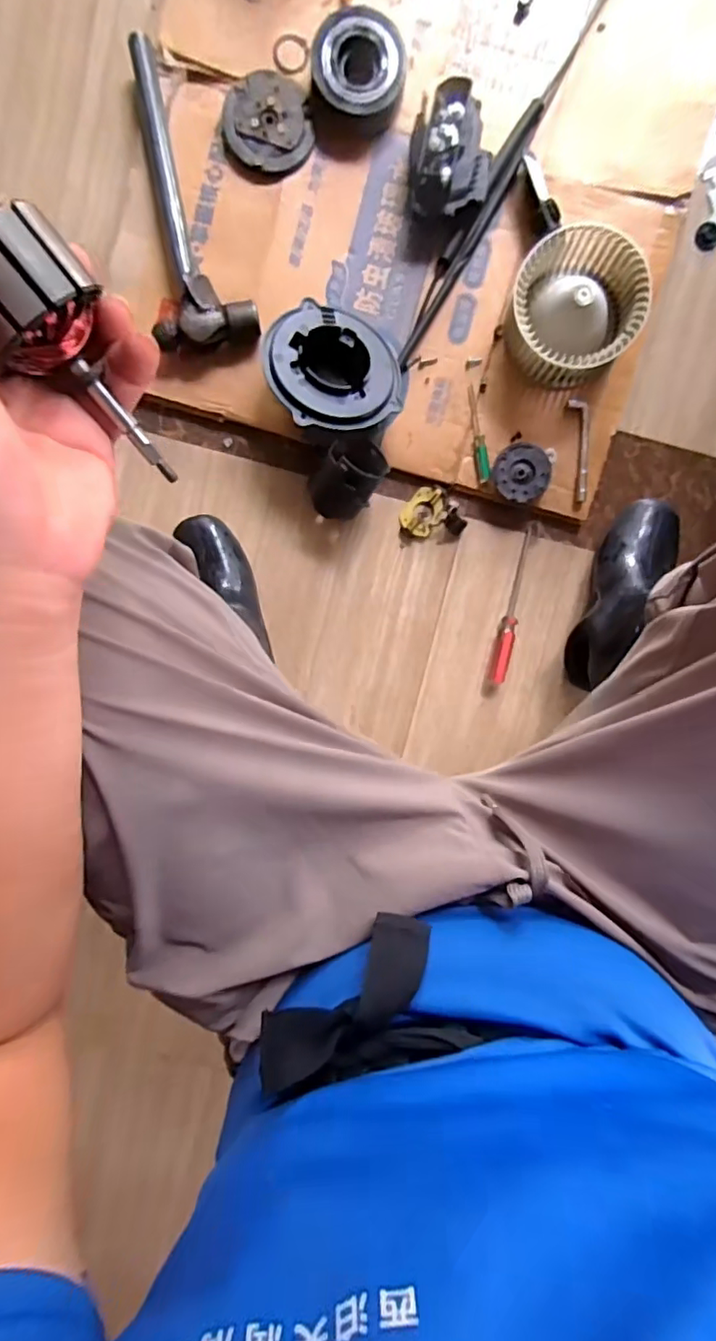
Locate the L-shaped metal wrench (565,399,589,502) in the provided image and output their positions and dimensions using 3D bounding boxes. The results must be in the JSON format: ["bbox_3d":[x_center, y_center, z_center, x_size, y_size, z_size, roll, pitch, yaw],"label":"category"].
[{"bbox_3d":[0.277,-0.273,0.714,0.024,0.006,0.122,-9,97,2],"label":"L-shaped metal wrench"}]

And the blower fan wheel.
[{"bbox_3d":[0.247,-0.412,0.665,0.141,0.082,0.136,0,96,-2],"label":"blower fan wheel"}]

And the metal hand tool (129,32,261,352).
[{"bbox_3d":[-0.189,-0.549,0.657,0.122,0.046,0.341,-5,97,0],"label":"metal hand tool"}]

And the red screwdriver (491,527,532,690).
[{"bbox_3d":[0.202,-0.082,0.739,0.018,0.023,0.202,13,97,-1],"label":"red screwdriver"}]

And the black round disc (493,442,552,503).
[{"bbox_3d":[0.203,-0.246,0.715,0.067,0.021,0.070,0,97,1],"label":"black round disc"}]

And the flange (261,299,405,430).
[{"bbox_3d":[-0.031,-0.340,0.657,0.152,0.045,0.150,-8,81,-16],"label":"flange"}]

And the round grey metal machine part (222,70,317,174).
[{"bbox_3d":[-0.105,-0.635,0.668,0.100,0.014,0.100,0,97,1],"label":"round grey metal machine part"}]

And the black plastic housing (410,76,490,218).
[{"bbox_3d":[0.100,-0.574,0.648,0.082,0.072,0.116,-6,96,-1],"label":"black plastic housing"}]

